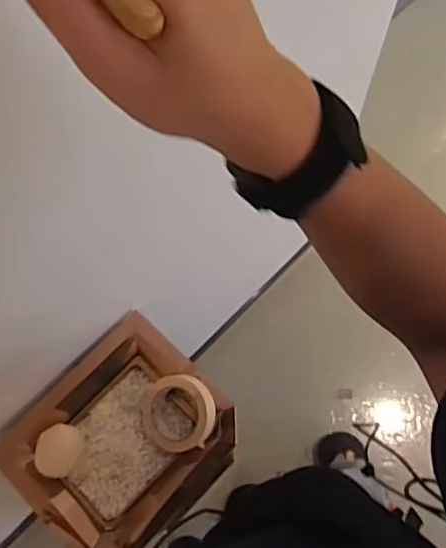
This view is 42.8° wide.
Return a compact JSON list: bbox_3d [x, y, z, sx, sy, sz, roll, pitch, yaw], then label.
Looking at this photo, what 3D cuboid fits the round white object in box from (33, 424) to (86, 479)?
[{"bbox_3d":[-0.244,0.264,0.852,0.057,0.056,0.072,5,70,3],"label":"round white object in box"}]

